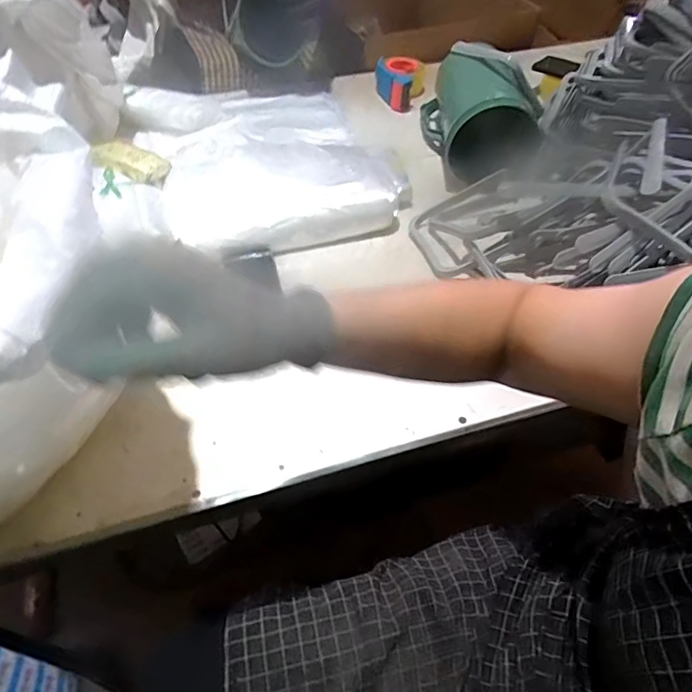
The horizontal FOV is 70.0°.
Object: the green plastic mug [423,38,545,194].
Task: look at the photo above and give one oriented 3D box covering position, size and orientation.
[{"bbox_3d":[0.239,-0.447,0.939,0.139,0.176,0.261,-8,52,-6],"label":"green plastic mug"}]

